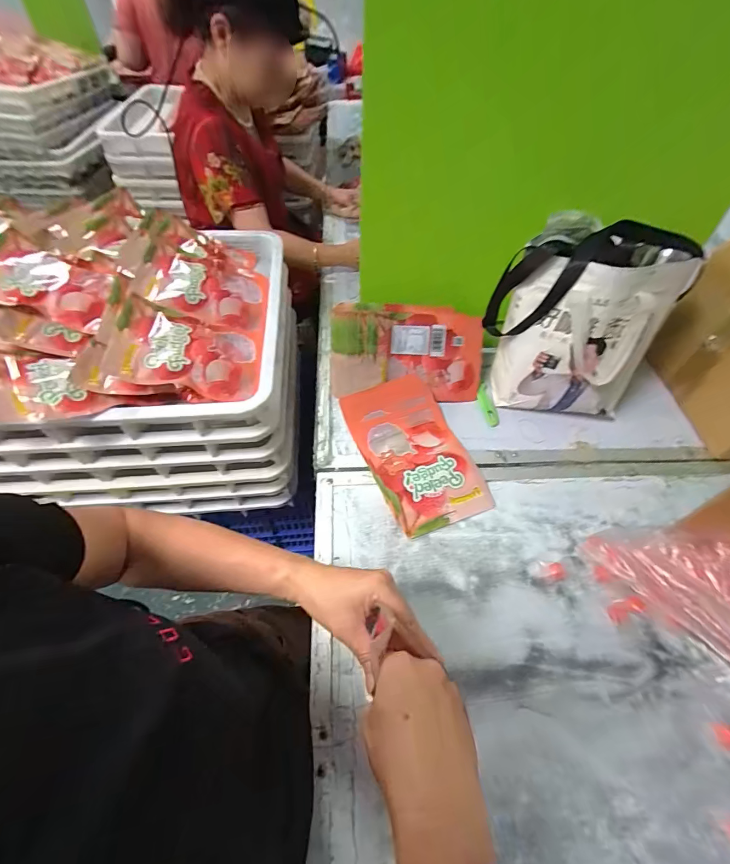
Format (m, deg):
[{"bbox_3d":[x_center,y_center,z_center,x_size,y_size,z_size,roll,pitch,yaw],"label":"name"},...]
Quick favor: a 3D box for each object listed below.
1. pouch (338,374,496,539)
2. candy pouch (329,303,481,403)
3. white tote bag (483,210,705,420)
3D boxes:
[{"bbox_3d":[0.085,0.028,0.658,0.162,0.044,0.268,-21,56,-16],"label":"pouch"},{"bbox_3d":[0.077,-0.142,0.709,0.268,0.165,0.035,0,17,-4],"label":"candy pouch"},{"bbox_3d":[0.344,-0.184,0.670,0.266,0.291,0.196,10,54,6],"label":"white tote bag"}]

